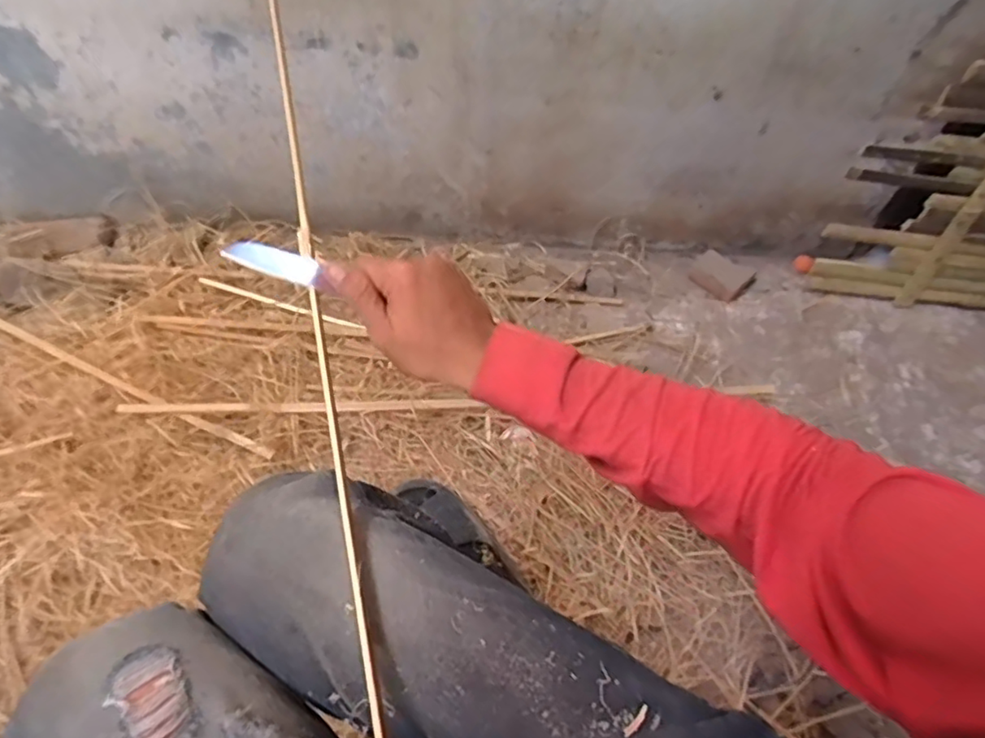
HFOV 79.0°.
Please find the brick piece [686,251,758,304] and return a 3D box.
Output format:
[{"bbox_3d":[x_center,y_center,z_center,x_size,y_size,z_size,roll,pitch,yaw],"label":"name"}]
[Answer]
[{"bbox_3d":[0.452,-0.183,1.183,0.113,0.025,0.087,32,61,17],"label":"brick piece"}]

